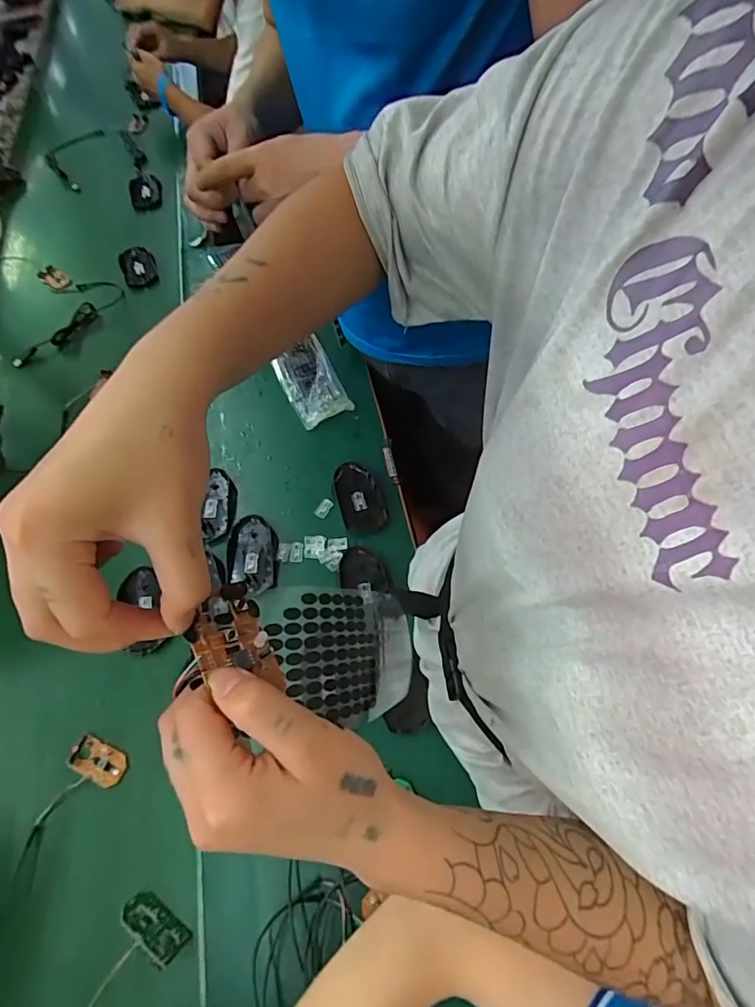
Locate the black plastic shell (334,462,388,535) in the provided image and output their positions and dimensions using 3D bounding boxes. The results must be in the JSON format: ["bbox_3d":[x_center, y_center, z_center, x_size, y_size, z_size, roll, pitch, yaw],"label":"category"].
[{"bbox_3d":[-0.026,-0.009,0.716,0.061,0.009,0.112,-17,66,-4],"label":"black plastic shell"}]

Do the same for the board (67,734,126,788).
[{"bbox_3d":[-0.321,0.295,0.570,0.068,0.007,0.036,19,68,12],"label":"board"}]

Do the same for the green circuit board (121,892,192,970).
[{"bbox_3d":[-0.218,0.412,0.486,0.071,0.038,0.005,27,108,25],"label":"green circuit board"}]

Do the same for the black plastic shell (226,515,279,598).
[{"bbox_3d":[-0.168,0.069,0.672,0.065,0.016,0.113,-4,65,2],"label":"black plastic shell"}]

